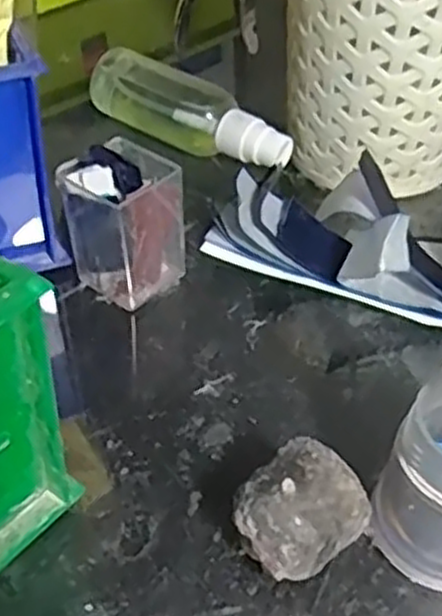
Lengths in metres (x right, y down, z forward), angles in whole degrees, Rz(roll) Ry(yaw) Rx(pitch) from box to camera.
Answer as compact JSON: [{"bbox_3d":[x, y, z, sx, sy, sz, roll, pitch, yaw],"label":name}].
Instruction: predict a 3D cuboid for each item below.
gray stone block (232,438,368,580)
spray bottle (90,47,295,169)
[{"bbox_3d":[0.022,0.061,0.225,0.031,0.033,0.028,-32,52,-30],"label":"gray stone block"},{"bbox_3d":[-0.017,-0.092,0.387,0.029,0.031,0.116,-33,53,-31],"label":"spray bottle"}]

